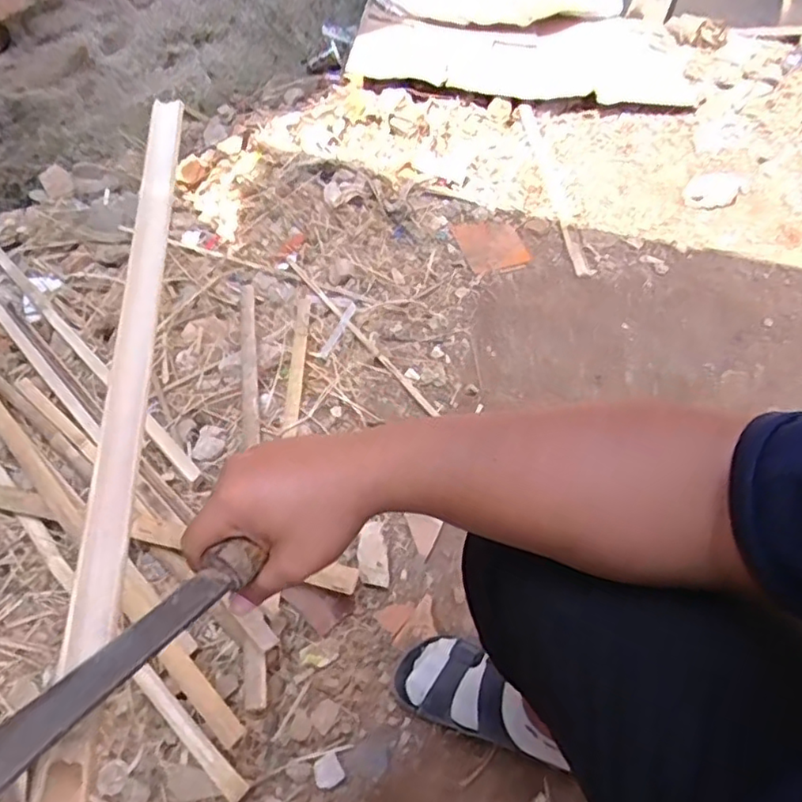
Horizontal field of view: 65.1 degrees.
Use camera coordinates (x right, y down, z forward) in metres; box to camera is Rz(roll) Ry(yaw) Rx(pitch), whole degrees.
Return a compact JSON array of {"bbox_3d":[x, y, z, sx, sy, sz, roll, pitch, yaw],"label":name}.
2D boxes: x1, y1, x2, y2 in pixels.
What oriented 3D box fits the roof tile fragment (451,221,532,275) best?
[{"bbox_3d":[0.190,-0.327,1.301,0.132,0.012,0.157,-15,55,-10],"label":"roof tile fragment"}]

